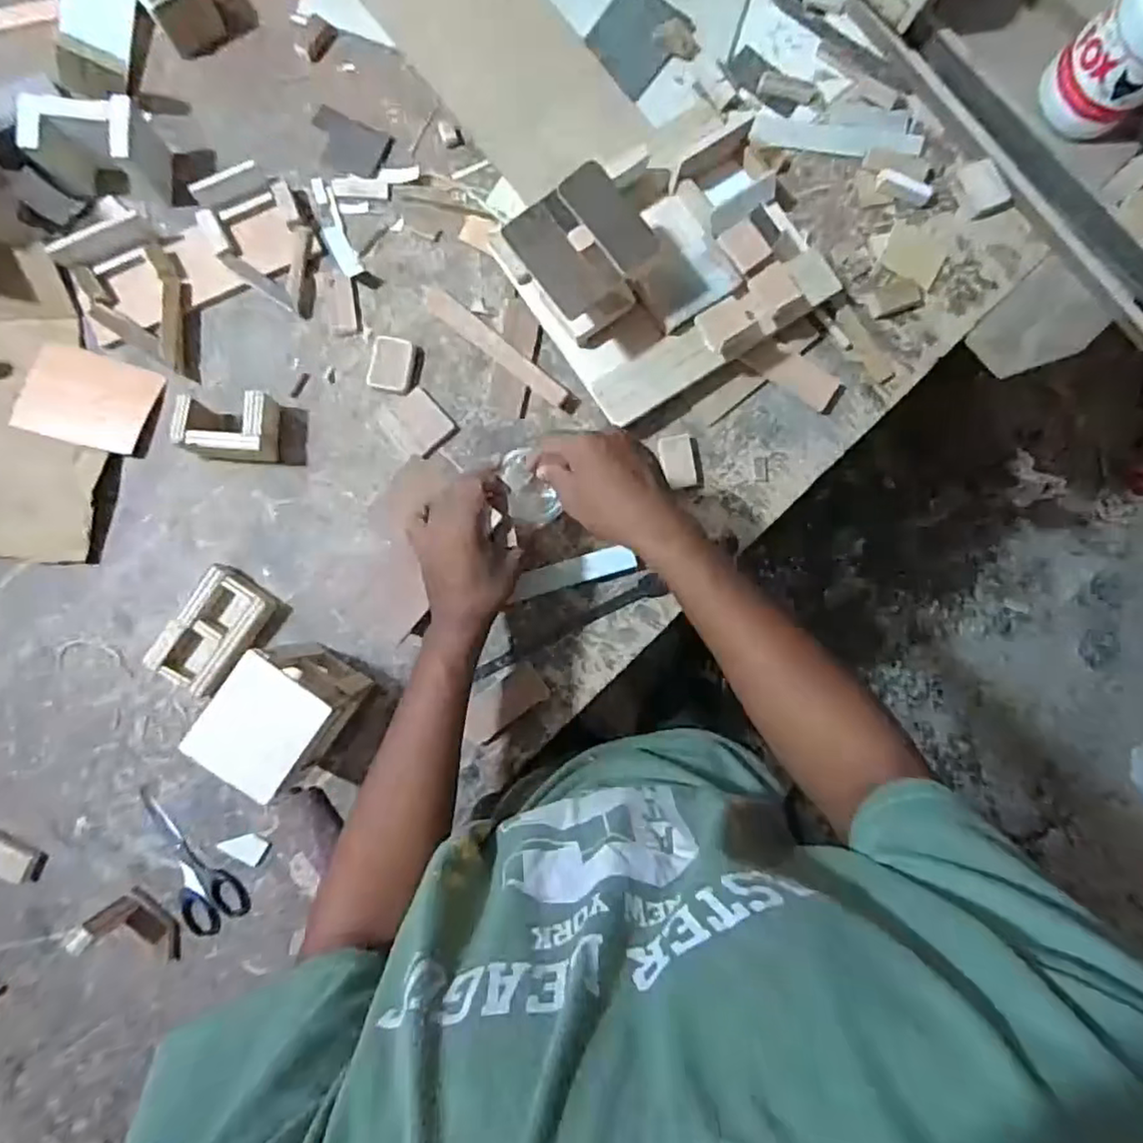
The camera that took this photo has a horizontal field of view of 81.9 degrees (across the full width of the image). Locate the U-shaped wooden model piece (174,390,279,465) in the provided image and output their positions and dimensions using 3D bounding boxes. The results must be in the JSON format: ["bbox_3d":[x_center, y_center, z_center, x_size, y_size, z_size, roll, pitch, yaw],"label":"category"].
[{"bbox_3d":[-0.329,-0.140,0.632,0.086,0.054,0.063,0,87,-3],"label":"U-shaped wooden model piece"}]

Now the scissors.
[{"bbox_3d":[-0.380,0.286,0.637,0.064,0.010,0.152,-42,90,-4],"label":"scissors"}]

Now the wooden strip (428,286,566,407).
[{"bbox_3d":[-0.077,-0.228,0.669,0.175,0.015,0.024,37,86,0],"label":"wooden strip"}]

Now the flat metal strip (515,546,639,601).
[{"bbox_3d":[0.001,0.000,0.658,0.128,0.008,0.029,-17,69,19],"label":"flat metal strip"}]

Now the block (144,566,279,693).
[{"bbox_3d":[-0.343,0.057,0.636,0.072,0.030,0.114,36,86,0],"label":"block"}]

